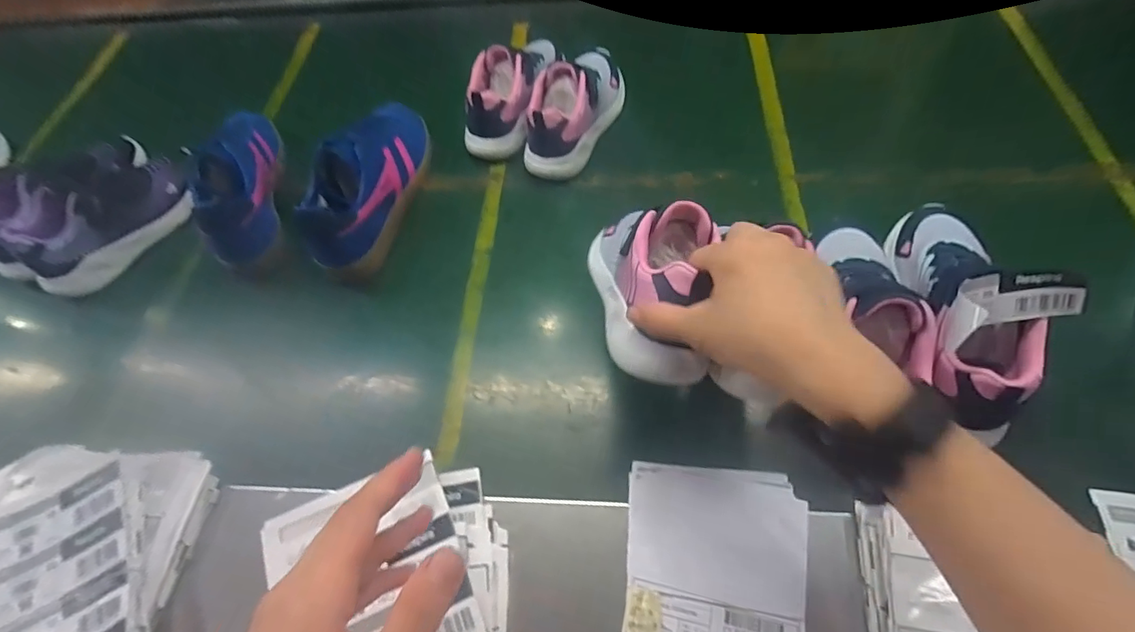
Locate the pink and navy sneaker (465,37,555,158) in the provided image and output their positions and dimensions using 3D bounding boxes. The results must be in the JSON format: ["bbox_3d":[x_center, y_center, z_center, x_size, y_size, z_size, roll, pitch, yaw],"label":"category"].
[{"bbox_3d":[-0.070,-0.306,0.644,0.082,0.083,0.210,16,72,13],"label":"pink and navy sneaker"}]

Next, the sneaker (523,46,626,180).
[{"bbox_3d":[0.014,-0.265,0.637,0.074,0.108,0.199,23,66,16],"label":"sneaker"}]

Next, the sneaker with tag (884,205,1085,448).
[{"bbox_3d":[0.343,-0.027,0.441,0.088,0.087,0.223,7,44,7],"label":"sneaker with tag"}]

